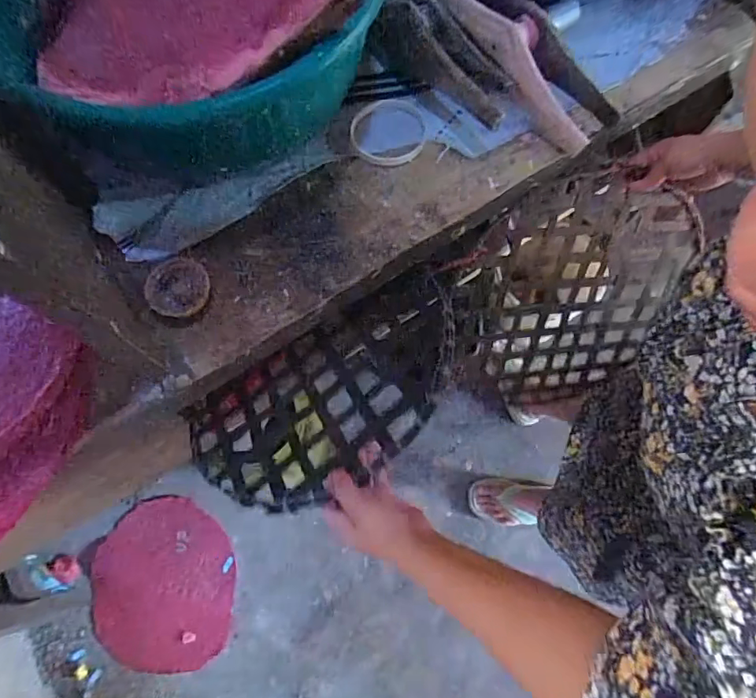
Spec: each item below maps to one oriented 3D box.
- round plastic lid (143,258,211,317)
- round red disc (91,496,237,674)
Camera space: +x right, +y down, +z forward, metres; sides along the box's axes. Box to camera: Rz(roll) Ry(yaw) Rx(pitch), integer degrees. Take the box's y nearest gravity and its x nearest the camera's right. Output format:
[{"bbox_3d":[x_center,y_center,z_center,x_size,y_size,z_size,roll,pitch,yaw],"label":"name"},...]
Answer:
[{"bbox_3d":[-0.208,-0.063,0.512,0.063,0.008,0.061,0,72,0],"label":"round plastic lid"},{"bbox_3d":[-0.492,0.536,1.137,0.319,0.023,0.361,-14,72,-5],"label":"round red disc"}]

